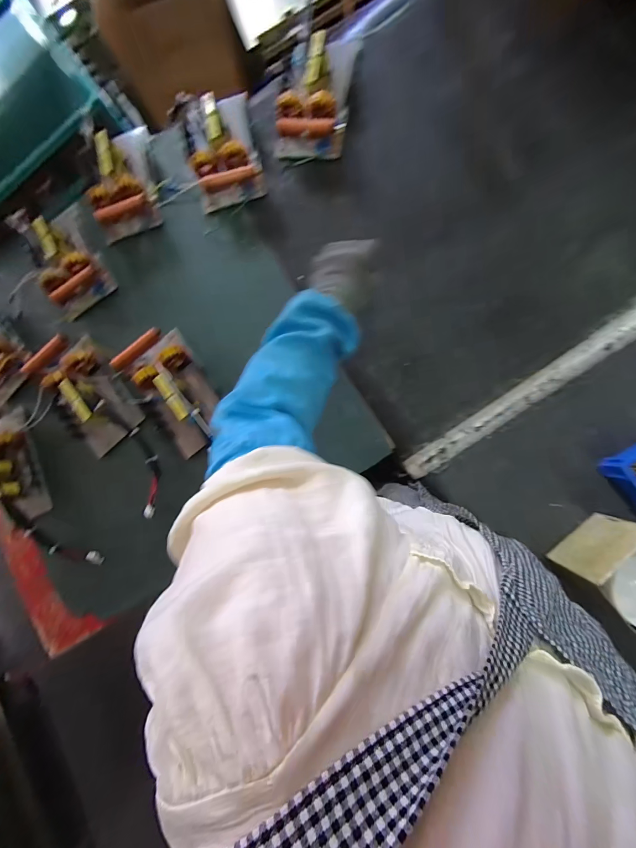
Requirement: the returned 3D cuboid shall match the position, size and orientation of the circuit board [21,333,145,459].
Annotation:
[{"bbox_3d":[-0.439,-0.056,0.587,0.128,0.065,0.230,-40,81,4],"label":"circuit board"}]

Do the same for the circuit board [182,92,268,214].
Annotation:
[{"bbox_3d":[-0.184,-0.526,0.594,0.132,0.059,0.215,-15,83,7],"label":"circuit board"}]

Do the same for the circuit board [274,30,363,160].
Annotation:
[{"bbox_3d":[-0.007,-0.634,0.581,0.142,0.055,0.270,8,87,9],"label":"circuit board"}]

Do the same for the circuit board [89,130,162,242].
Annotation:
[{"bbox_3d":[-0.390,-0.490,0.621,0.117,0.057,0.229,-15,83,7],"label":"circuit board"}]

